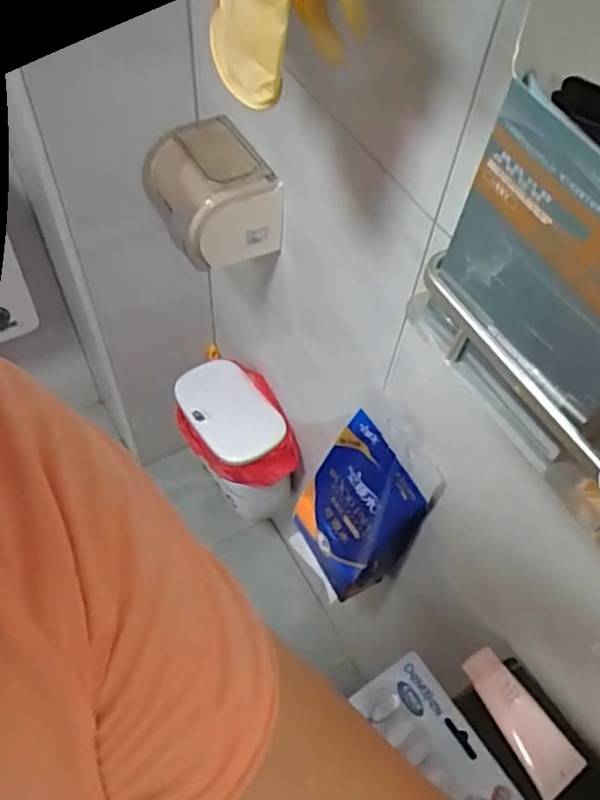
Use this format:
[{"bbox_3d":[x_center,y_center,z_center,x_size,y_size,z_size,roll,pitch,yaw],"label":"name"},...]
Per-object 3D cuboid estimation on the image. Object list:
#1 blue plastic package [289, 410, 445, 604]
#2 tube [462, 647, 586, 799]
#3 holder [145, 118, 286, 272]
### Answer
[{"bbox_3d":[0.079,0.163,0.917,0.112,0.329,0.179,-25,62,-19],"label":"blue plastic package"},{"bbox_3d":[0.235,0.340,0.672,0.049,0.031,0.150,-27,62,-20],"label":"tube"},{"bbox_3d":[-0.124,-0.278,0.856,0.123,0.127,0.180,-30,63,-21],"label":"holder"}]

